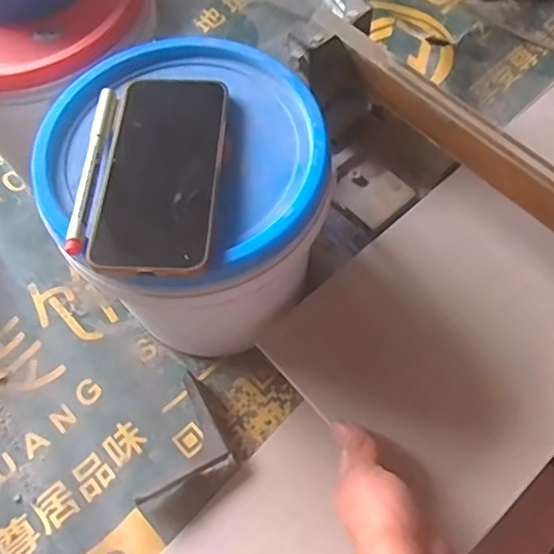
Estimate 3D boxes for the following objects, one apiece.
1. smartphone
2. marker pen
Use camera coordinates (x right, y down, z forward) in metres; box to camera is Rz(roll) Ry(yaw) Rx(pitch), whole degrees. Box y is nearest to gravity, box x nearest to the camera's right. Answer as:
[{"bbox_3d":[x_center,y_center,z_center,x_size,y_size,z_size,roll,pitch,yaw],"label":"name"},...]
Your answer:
[{"bbox_3d":[-0.077,-0.074,0.382,0.076,0.010,0.156,2,65,4],"label":"smartphone"},{"bbox_3d":[-0.126,-0.078,0.386,0.010,0.011,0.137,0,65,2],"label":"marker pen"}]

